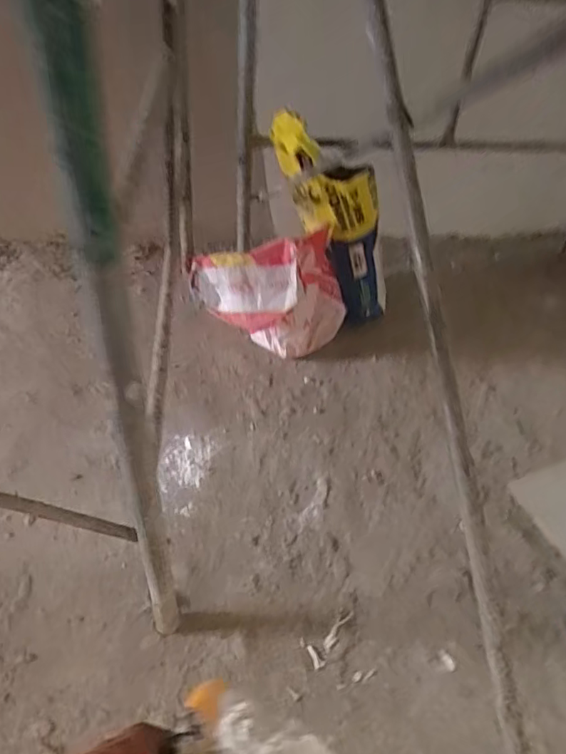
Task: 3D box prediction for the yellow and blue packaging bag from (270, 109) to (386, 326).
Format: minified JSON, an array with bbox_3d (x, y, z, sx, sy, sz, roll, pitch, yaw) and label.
[{"bbox_3d":[0.178,-0.421,1.519,0.227,0.645,0.166,-12,41,24],"label":"yellow and blue packaging bag"}]

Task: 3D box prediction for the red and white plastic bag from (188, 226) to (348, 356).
[{"bbox_3d":[-0.021,-0.185,1.496,0.445,0.353,0.196,-5,48,-13],"label":"red and white plastic bag"}]

